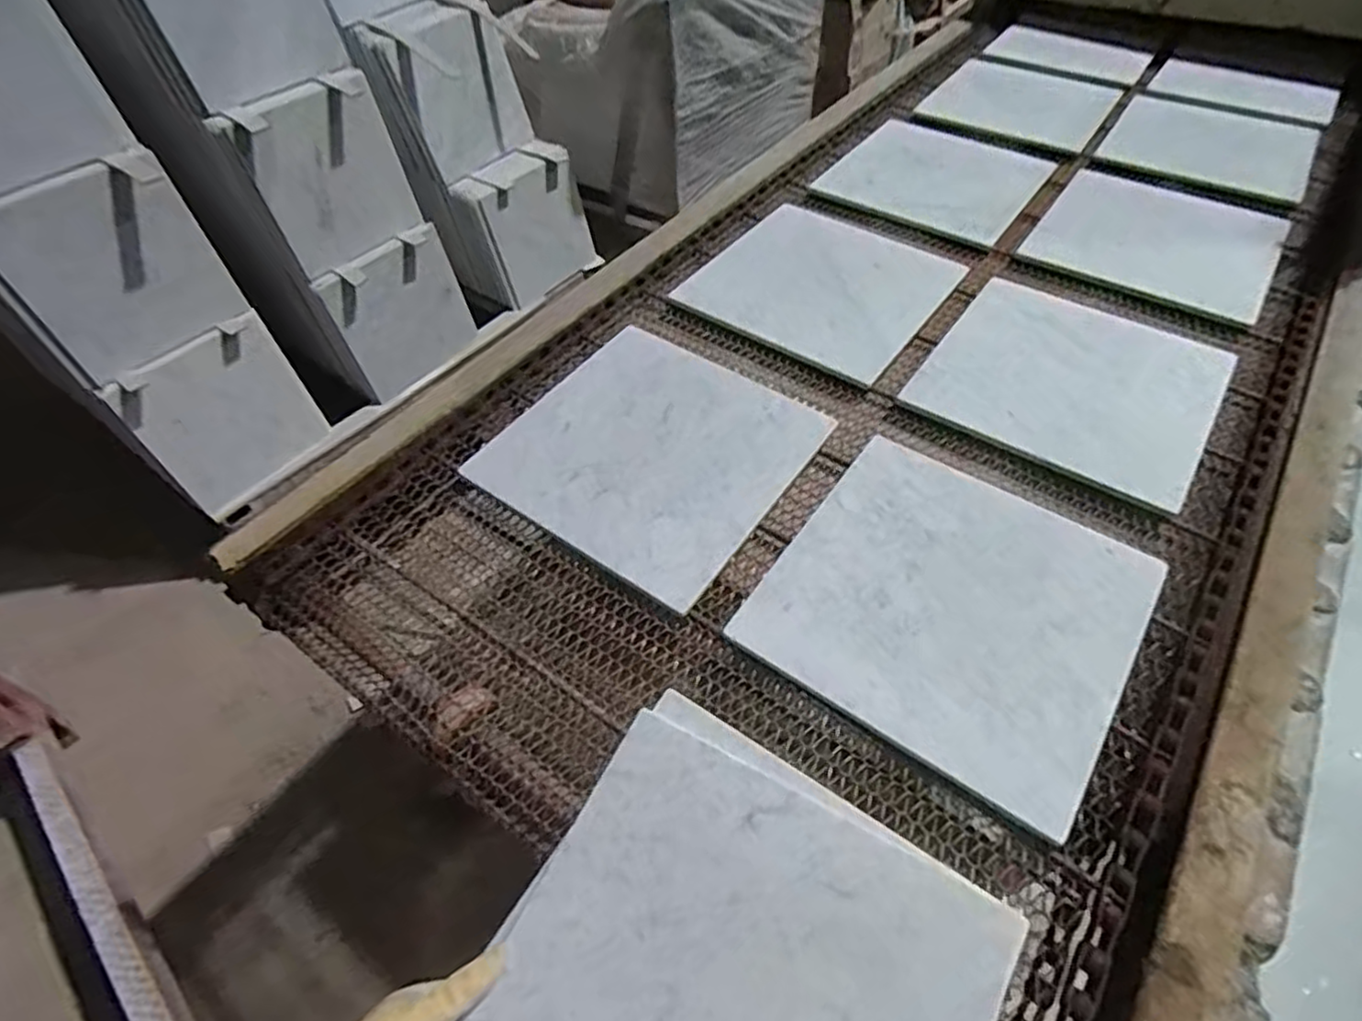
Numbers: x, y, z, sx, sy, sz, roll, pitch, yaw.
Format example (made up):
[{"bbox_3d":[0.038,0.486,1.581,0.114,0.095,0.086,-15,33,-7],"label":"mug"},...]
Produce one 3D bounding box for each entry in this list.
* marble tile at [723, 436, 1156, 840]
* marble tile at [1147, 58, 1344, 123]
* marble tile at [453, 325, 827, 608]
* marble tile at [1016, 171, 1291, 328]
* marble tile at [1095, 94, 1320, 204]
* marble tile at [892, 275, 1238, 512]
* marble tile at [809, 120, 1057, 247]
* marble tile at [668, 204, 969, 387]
[{"bbox_3d":[0.248,0.081,0.643,0.295,0.018,0.302,30,60,23],"label":"marble tile"},{"bbox_3d":[1.062,-0.799,1.316,0.295,0.016,0.175,30,60,23],"label":"marble tile"},{"bbox_3d":[-0.032,-0.071,0.775,0.302,0.020,0.299,29,59,22],"label":"marble tile"},{"bbox_3d":[0.684,-0.391,1.002,0.295,0.013,0.298,31,60,23],"label":"marble tile"},{"bbox_3d":[0.916,-0.634,1.207,0.300,0.017,0.261,29,59,22],"label":"marble tile"},{"bbox_3d":[0.469,-0.165,0.831,0.297,0.012,0.315,30,60,23],"label":"marble tile"},{"bbox_3d":[0.408,-0.541,1.122,0.296,0.016,0.295,31,60,24],"label":"marble tile"},{"bbox_3d":[0.188,-0.312,0.952,0.299,0.012,0.291,31,60,23],"label":"marble tile"}]

